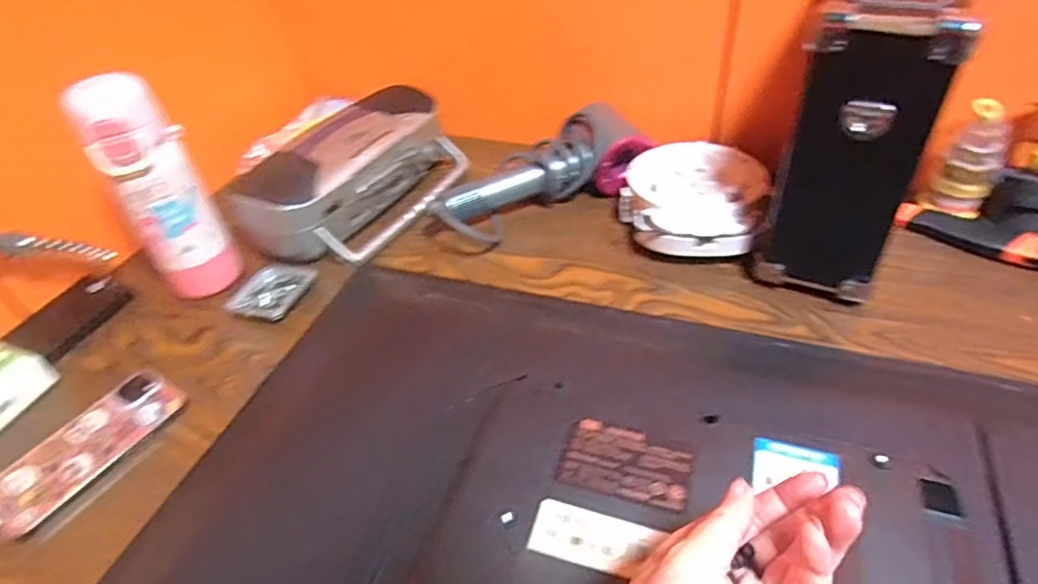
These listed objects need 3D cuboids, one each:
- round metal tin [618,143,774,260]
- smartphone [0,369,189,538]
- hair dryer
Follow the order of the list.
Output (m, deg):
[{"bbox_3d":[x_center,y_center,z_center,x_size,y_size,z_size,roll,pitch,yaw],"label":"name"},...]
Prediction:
[{"bbox_3d":[0.179,-0.091,0.615,0.140,0.073,0.136,-3,42,3],"label":"round metal tin"},{"bbox_3d":[-0.344,0.122,0.477,0.065,0.016,0.145,19,47,25],"label":"smartphone"},{"bbox_3d":[0.023,-0.122,0.658,0.254,0.090,0.104,-24,44,-19],"label":"hair dryer"}]

